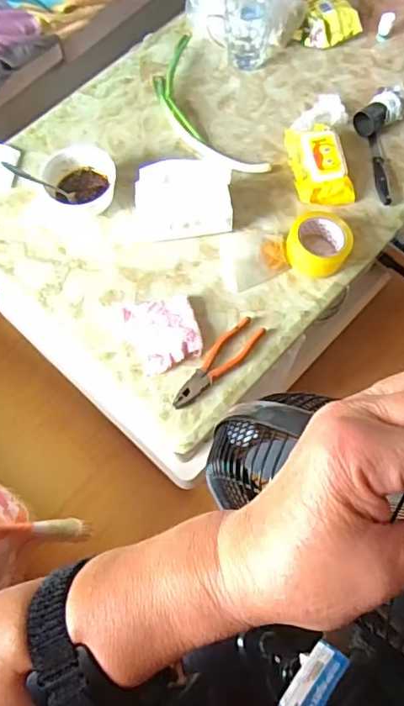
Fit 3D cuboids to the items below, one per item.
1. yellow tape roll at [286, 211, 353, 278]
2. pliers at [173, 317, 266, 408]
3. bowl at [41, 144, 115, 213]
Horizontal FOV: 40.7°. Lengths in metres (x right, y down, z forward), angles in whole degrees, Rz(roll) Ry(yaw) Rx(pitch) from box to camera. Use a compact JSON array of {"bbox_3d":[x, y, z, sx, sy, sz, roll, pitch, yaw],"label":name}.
[{"bbox_3d":[0.199,-0.185,0.930,0.103,0.062,0.089,16,68,7],"label":"yellow tape roll"},{"bbox_3d":[0.022,0.013,0.875,0.190,0.012,0.051,-40,73,-15],"label":"pliers"},{"bbox_3d":[-0.218,-0.321,0.999,0.118,0.067,0.109,0,67,0],"label":"bowl"}]

